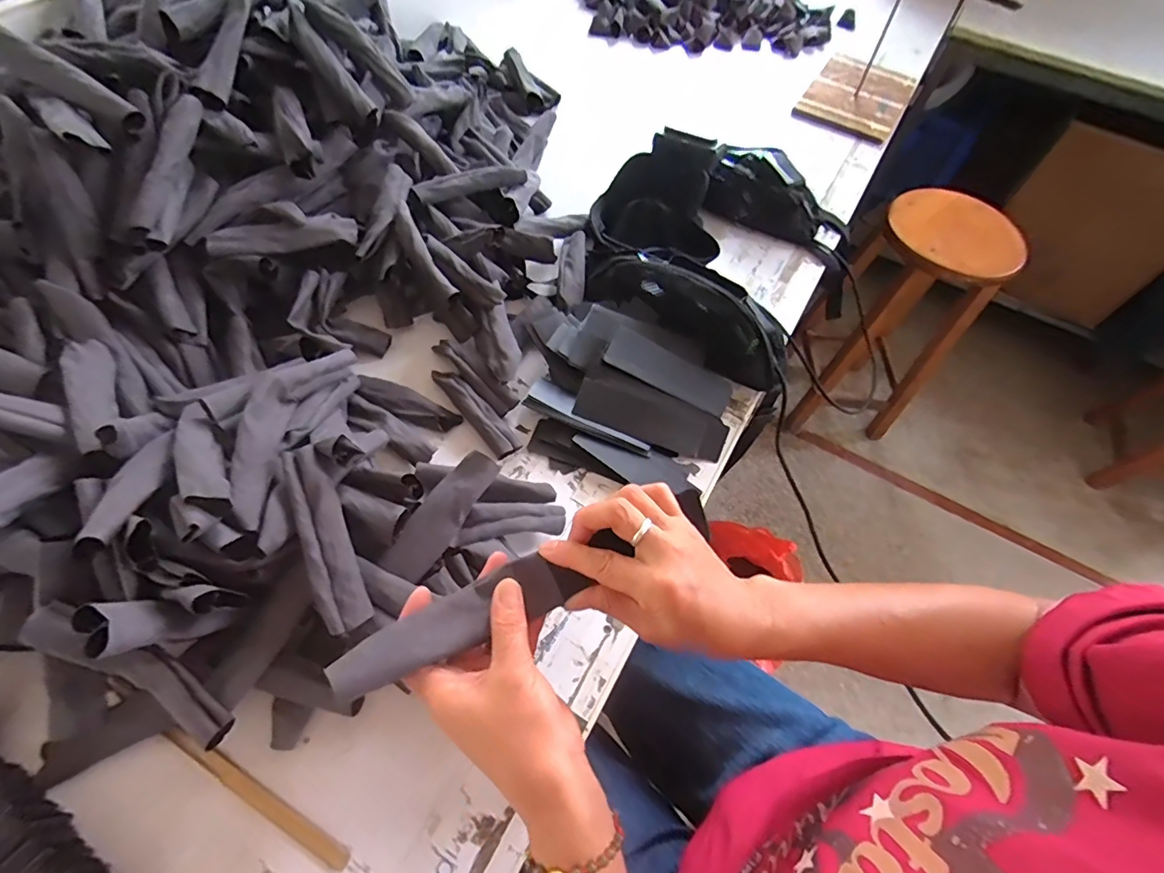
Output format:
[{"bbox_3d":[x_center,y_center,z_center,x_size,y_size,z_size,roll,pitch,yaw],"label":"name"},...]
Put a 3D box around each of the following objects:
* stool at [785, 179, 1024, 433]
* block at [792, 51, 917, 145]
[{"bbox_3d":[0.755,-0.275,1.362,0.295,0.654,0.373,19,60,7],"label":"stool"},{"bbox_3d":[0.555,-0.688,1.047,0.180,0.031,0.281,29,62,13],"label":"block"}]

